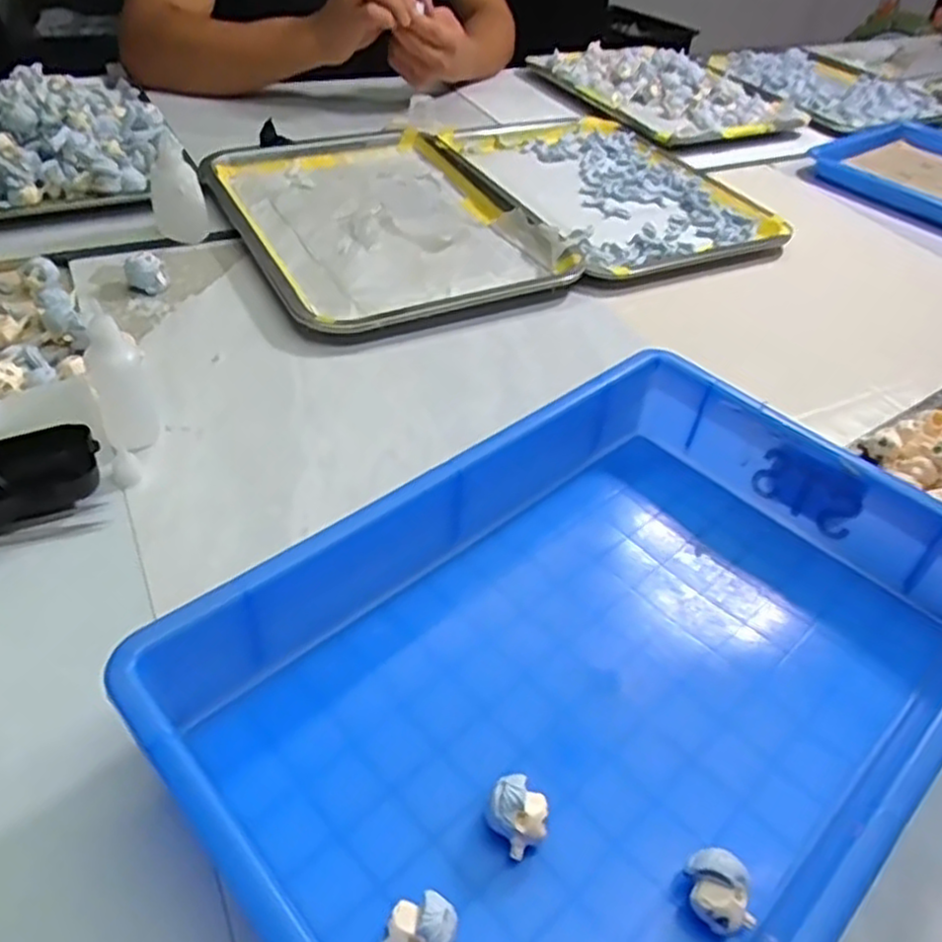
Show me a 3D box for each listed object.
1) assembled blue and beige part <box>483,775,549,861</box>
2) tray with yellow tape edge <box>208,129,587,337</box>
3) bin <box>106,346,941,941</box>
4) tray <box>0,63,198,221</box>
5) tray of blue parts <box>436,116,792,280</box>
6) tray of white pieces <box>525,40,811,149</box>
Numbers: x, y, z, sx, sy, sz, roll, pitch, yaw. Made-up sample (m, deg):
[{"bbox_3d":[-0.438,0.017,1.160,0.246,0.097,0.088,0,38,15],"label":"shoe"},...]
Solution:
[{"bbox_3d":[0.019,0.141,0.300,0.025,0.022,0.023,29,49,22],"label":"assembled blue and beige part"},{"bbox_3d":[-0.092,-0.247,0.703,0.257,0.018,0.372,-19,50,-24],"label":"tray with yellow tape edge"},{"bbox_3d":[0.067,0.084,0.340,0.363,0.060,0.247,-30,55,-31],"label":"bin"},{"bbox_3d":[-0.444,-0.345,0.726,0.259,0.066,0.332,-18,49,-23],"label":"tray"},{"bbox_3d":[0.135,-0.313,0.811,0.260,0.030,0.374,-17,49,-22],"label":"tray of blue parts"},{"bbox_3d":[0.273,-0.535,1.024,0.258,0.030,0.311,-17,49,-22],"label":"tray of white pieces"}]

